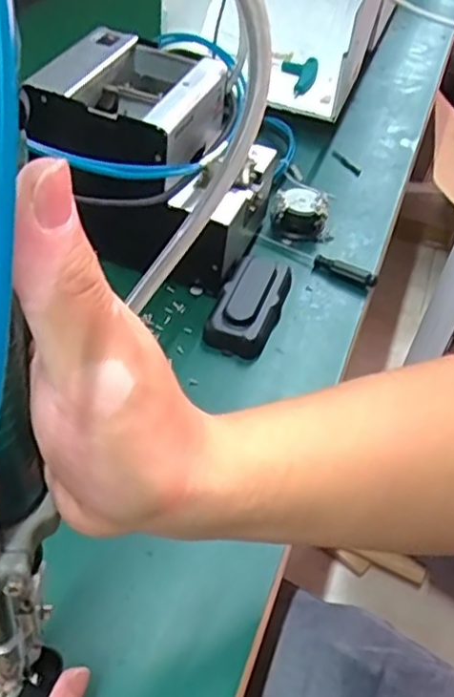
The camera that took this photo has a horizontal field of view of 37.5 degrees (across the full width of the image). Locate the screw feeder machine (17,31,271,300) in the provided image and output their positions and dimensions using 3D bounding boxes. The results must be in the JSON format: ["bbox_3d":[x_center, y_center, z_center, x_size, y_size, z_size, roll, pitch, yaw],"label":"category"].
[{"bbox_3d":[-0.054,-0.160,0.575,0.168,0.157,0.129,16,47,8],"label":"screw feeder machine"}]

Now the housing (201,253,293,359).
[{"bbox_3d":[0.020,-0.039,0.563,0.051,0.030,0.100,17,47,9],"label":"housing"}]

